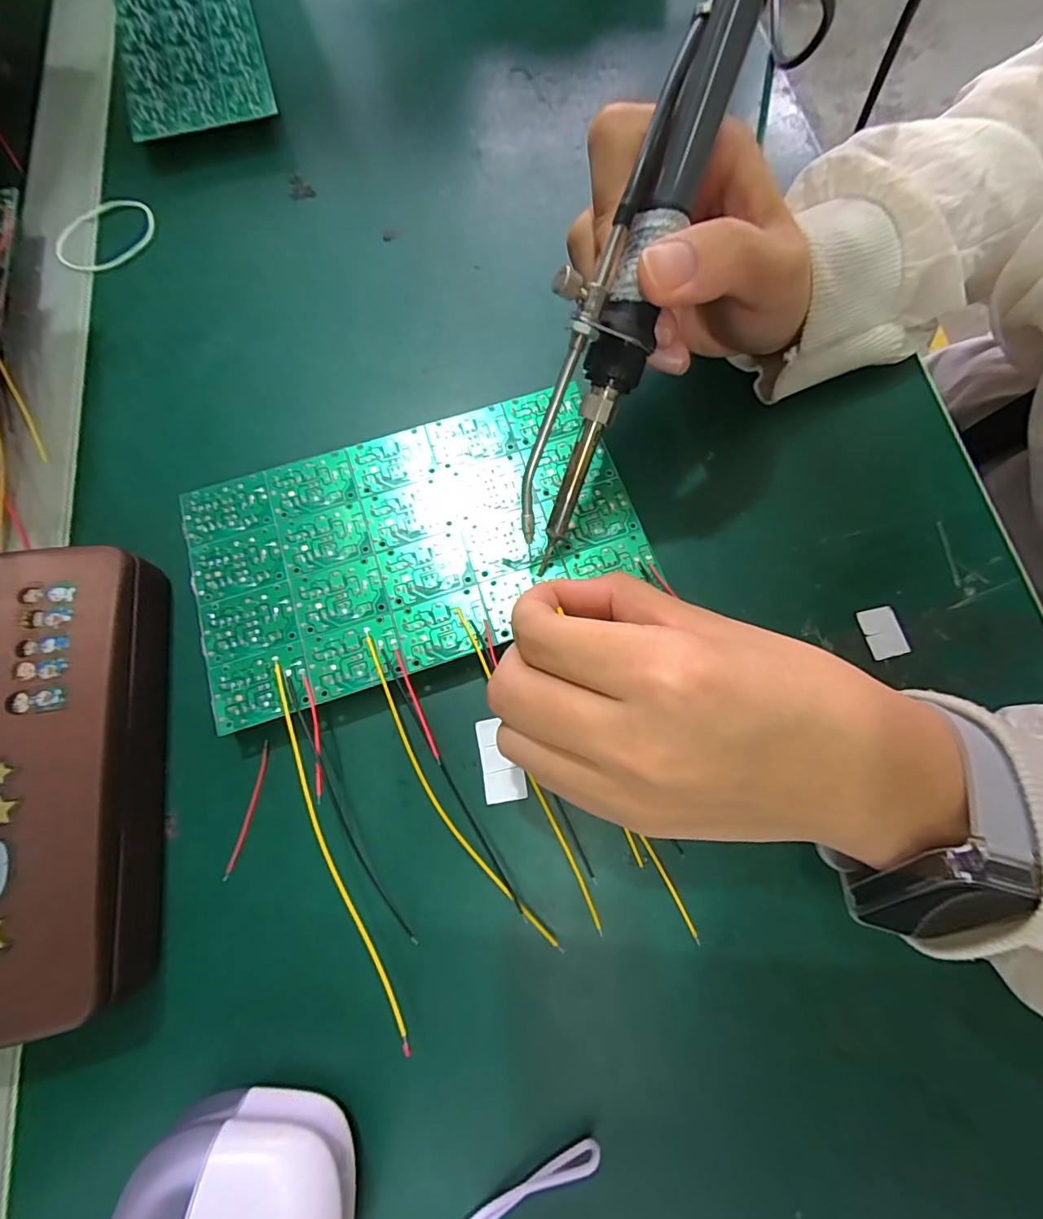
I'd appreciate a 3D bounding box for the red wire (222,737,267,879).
[{"bbox_3d":[-0.101,0.073,0.184,0.004,0.004,0.048,9,74,3],"label":"red wire"}]

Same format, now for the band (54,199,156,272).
[{"bbox_3d":[-0.219,-0.198,0.265,0.053,0.005,0.039,-40,77,-10],"label":"band"}]

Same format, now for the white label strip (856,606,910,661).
[{"bbox_3d":[0.146,0.009,0.202,0.015,0.004,0.020,-12,74,-3],"label":"white label strip"}]

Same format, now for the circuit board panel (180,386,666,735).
[{"bbox_3d":[-0.042,-0.028,0.202,0.172,0.004,0.101,-18,74,-5],"label":"circuit board panel"}]

